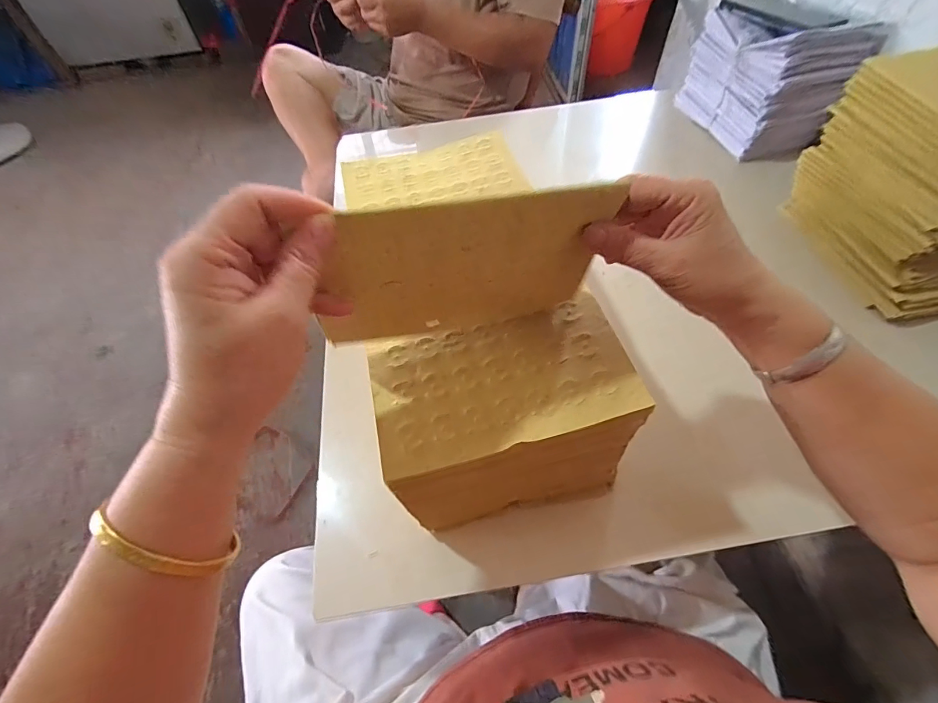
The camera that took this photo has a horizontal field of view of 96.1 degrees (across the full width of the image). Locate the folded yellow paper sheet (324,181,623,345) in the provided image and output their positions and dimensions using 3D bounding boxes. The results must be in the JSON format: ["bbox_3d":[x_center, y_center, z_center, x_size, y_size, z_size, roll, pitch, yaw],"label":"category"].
[{"bbox_3d":[-0.001,-0.051,0.269,0.181,0.117,0.010,-15,57,-6],"label":"folded yellow paper sheet"}]

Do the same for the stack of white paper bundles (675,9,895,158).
[{"bbox_3d":[0.469,-0.443,0.677,0.126,0.159,0.218,-15,57,-6],"label":"stack of white paper bundles"}]

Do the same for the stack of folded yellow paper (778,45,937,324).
[{"bbox_3d":[0.550,-0.196,0.505,0.149,0.182,0.253,-13,57,-5],"label":"stack of folded yellow paper"}]

